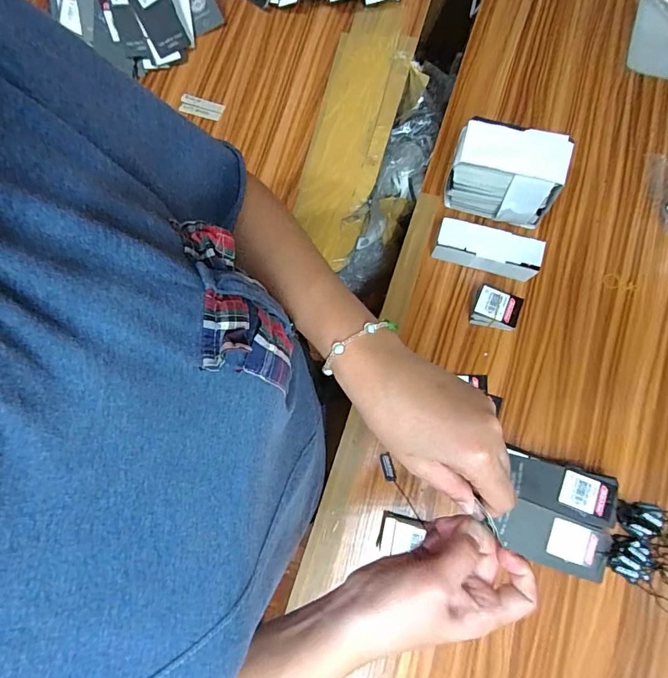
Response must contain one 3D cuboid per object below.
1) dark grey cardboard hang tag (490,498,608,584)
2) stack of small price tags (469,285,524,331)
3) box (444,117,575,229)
[{"bbox_3d":[0.227,0.212,0.441,0.104,0.006,0.058,15,88,20],"label":"dark grey cardboard hang tag"},{"bbox_3d":[0.190,-0.035,0.502,0.053,0.036,0.042,13,79,4],"label":"stack of small price tags"},{"bbox_3d":[0.198,-0.190,0.492,0.124,0.109,0.057,15,79,4],"label":"box"}]

